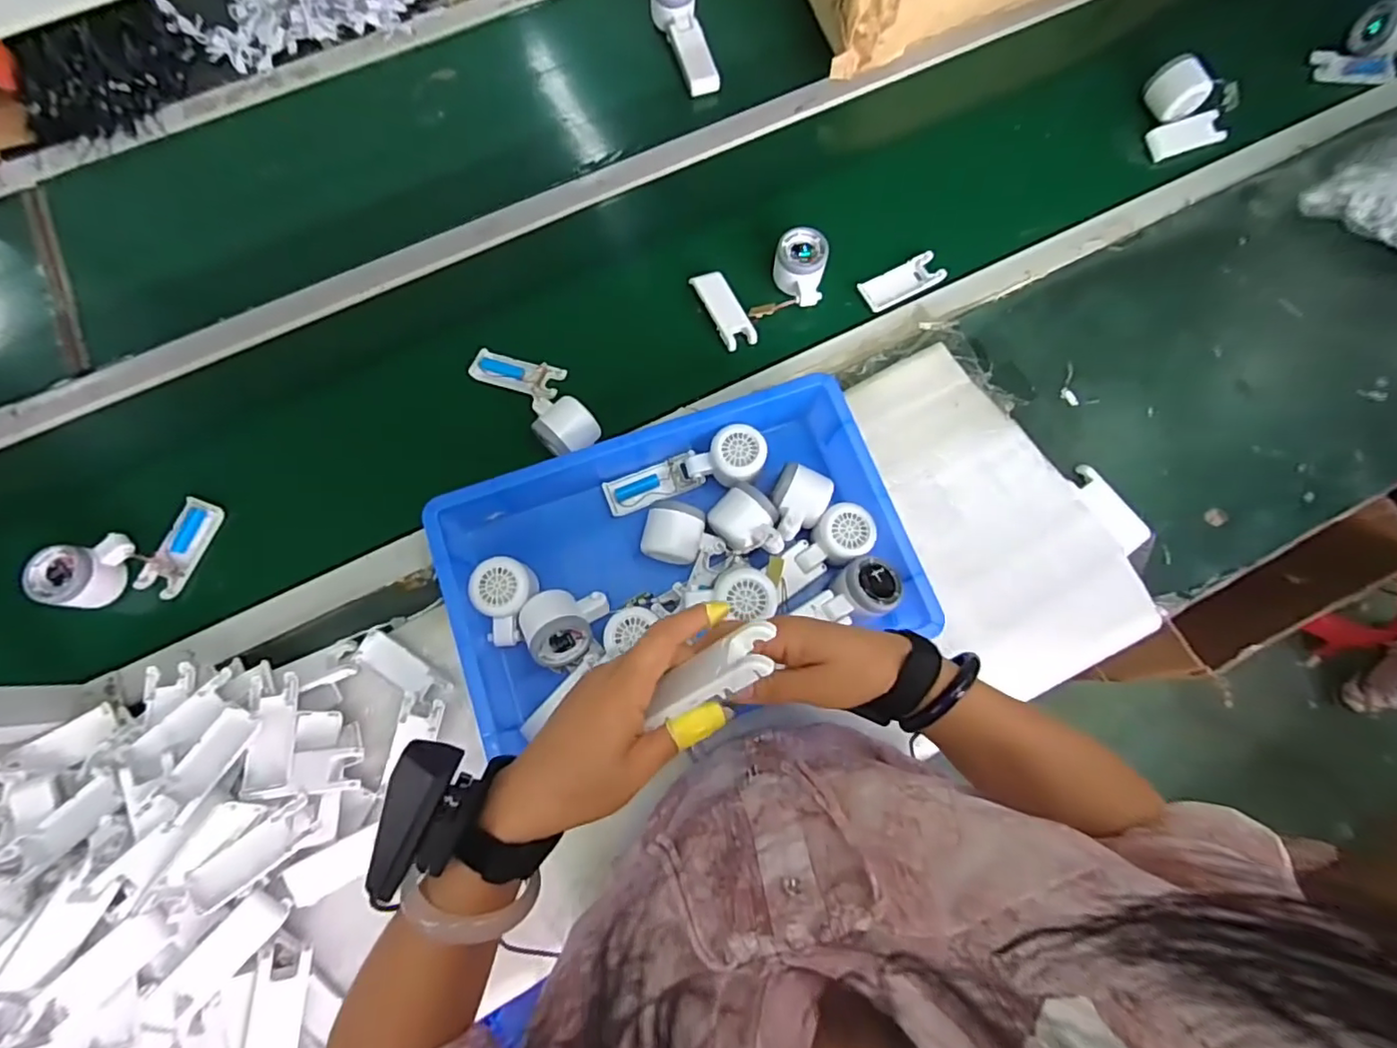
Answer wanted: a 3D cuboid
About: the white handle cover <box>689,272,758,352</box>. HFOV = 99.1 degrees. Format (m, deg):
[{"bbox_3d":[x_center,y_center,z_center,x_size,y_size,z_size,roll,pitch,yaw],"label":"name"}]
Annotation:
[{"bbox_3d":[0.031,-0.255,0.703,0.042,0.016,0.101,-25,77,-8],"label":"white handle cover"}]

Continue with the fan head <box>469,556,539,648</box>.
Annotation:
[{"bbox_3d":[-0.188,0.078,0.592,0.055,0.056,0.083,-7,76,-4],"label":"fan head"}]

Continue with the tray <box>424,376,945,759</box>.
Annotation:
[{"bbox_3d":[-0.019,0.038,0.600,0.427,0.092,0.272,-18,77,-6],"label":"tray"}]

